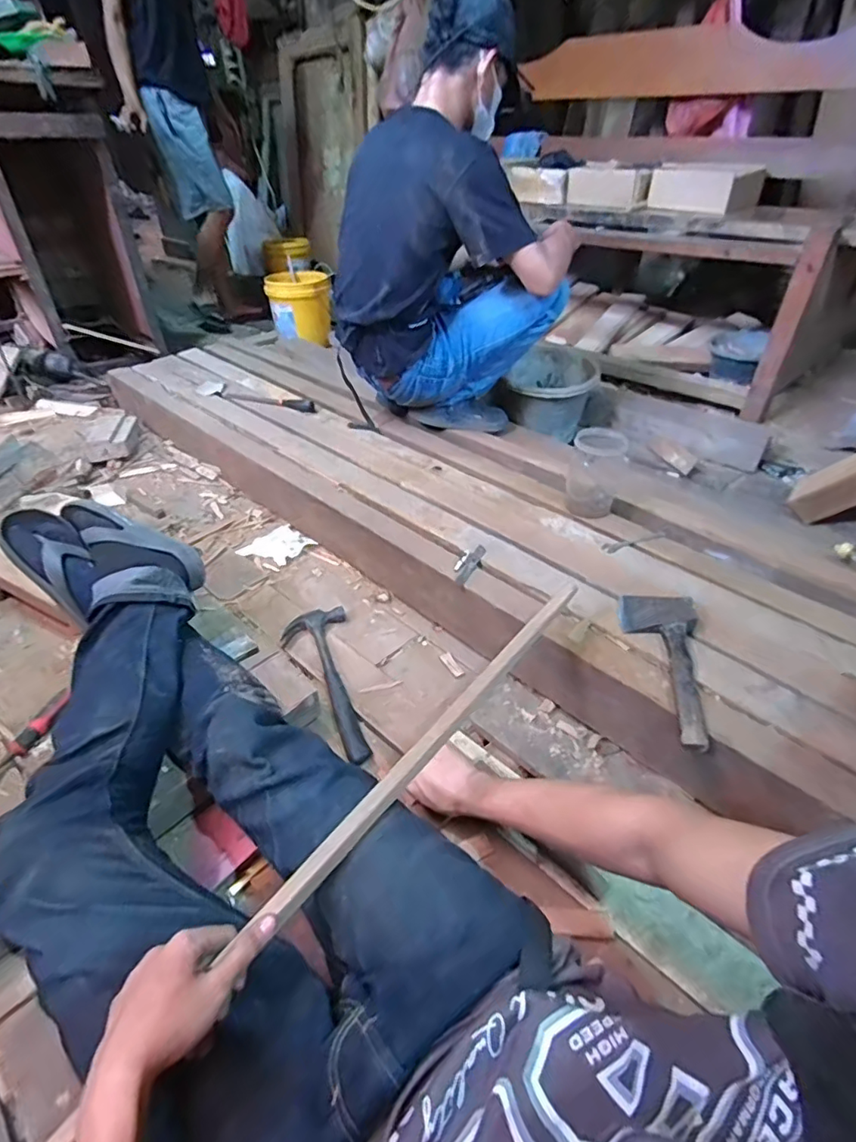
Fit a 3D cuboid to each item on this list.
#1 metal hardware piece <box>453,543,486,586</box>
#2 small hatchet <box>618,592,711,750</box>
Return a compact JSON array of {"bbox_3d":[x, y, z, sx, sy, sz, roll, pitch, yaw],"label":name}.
[{"bbox_3d":[0.074,-0.014,0.966,0.037,0.014,0.101,22,46,23],"label":"metal hardware piece"},{"bbox_3d":[0.330,0.126,0.760,0.109,0.032,0.257,12,42,13],"label":"small hatchet"}]

